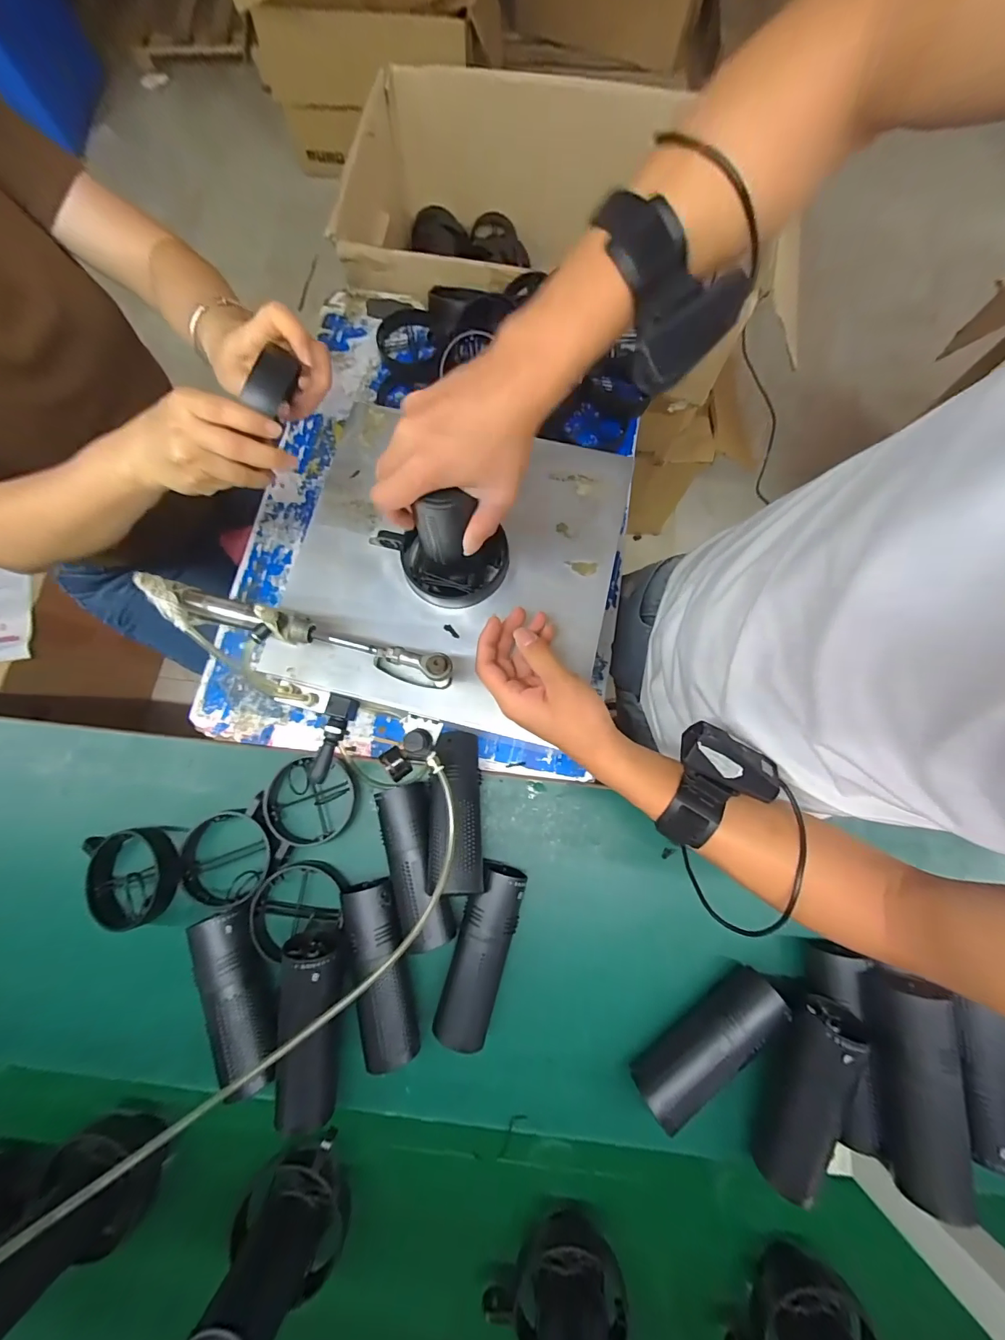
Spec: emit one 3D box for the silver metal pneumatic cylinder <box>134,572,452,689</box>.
[{"bbox_3d":[-0.156,-0.027,0.352,0.237,0.042,0.030,14,78,3],"label":"silver metal pneumatic cylinder"}]

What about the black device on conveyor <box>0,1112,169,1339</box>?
[{"bbox_3d":[-0.369,0.467,0.378,0.089,0.148,0.077,36,80,7],"label":"black device on conveyor"}]

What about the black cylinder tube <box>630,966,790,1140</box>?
[{"bbox_3d":[0.205,0.367,0.446,0.163,0.047,0.049,-40,80,-8],"label":"black cylinder tube"}]

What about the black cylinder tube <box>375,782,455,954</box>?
[{"bbox_3d":[-0.093,0.205,0.482,0.057,0.053,0.164,-15,78,-3],"label":"black cylinder tube"}]

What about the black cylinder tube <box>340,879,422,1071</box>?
[{"bbox_3d":[-0.124,0.304,0.466,0.058,0.067,0.162,-9,77,-2],"label":"black cylinder tube"}]

